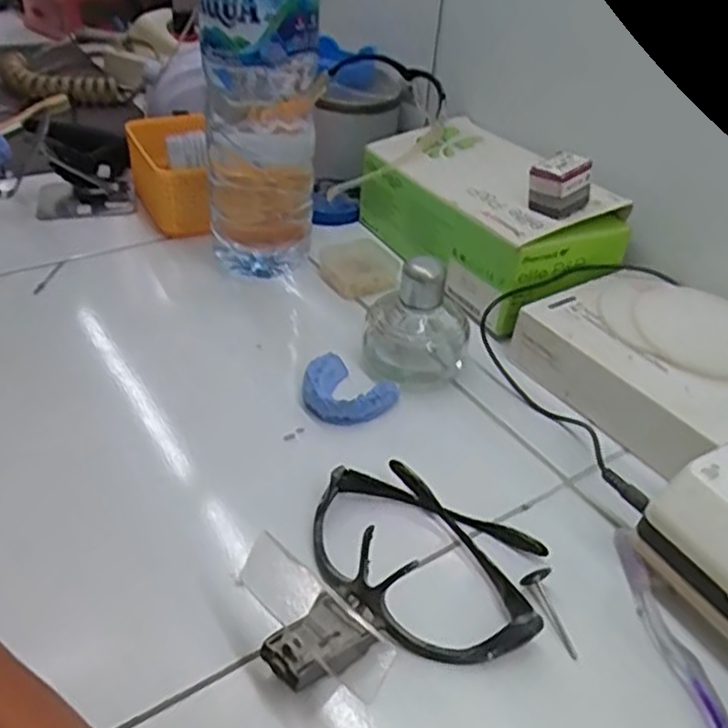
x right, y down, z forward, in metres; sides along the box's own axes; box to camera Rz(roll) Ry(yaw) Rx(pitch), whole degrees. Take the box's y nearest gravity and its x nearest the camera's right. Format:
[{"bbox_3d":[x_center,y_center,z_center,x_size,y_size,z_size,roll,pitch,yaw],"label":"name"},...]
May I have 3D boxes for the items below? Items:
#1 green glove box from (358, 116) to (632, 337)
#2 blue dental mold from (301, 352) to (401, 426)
[{"bbox_3d":[0.099,-0.128,0.615,0.120,0.088,0.230,-16,42,-26],"label":"green glove box"},{"bbox_3d":[-0.008,0.015,0.483,0.060,0.015,0.060,18,39,16],"label":"blue dental mold"}]

